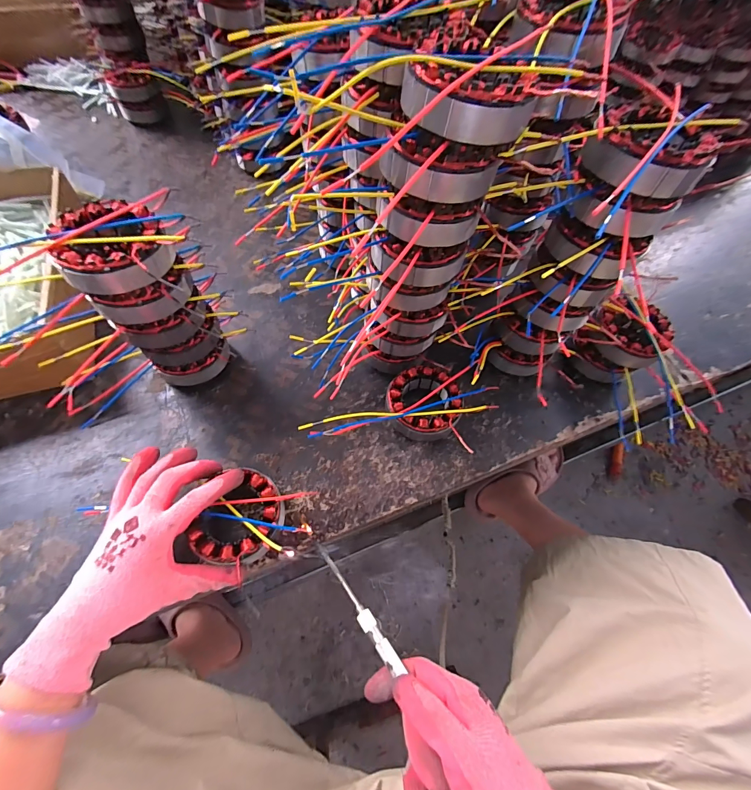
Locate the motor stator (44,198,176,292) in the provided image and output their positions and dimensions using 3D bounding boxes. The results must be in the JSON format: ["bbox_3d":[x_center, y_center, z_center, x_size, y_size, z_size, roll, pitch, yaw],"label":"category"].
[{"bbox_3d":[-0.216,-0.123,0.306,0.084,0.035,0.089,-11,63,-9],"label":"motor stator"}]

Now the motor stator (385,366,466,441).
[{"bbox_3d":[0.055,0.010,0.430,0.084,0.039,0.085,2,61,-3],"label":"motor stator"}]

